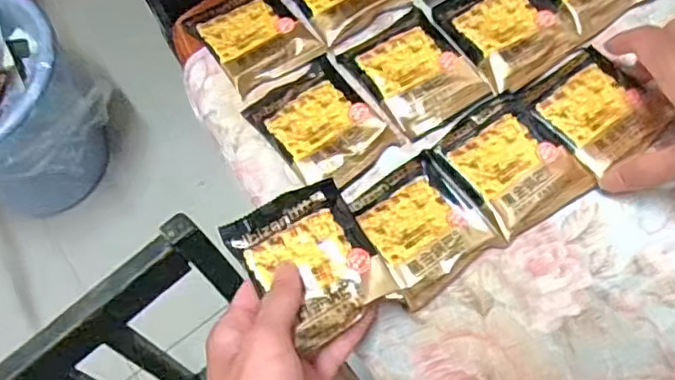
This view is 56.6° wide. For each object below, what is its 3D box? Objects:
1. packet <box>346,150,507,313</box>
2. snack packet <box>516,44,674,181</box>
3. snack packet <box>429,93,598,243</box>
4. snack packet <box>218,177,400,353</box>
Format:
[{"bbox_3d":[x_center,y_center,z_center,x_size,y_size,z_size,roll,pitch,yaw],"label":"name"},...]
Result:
[{"bbox_3d":[0.054,0.021,0.408,0.081,0.013,0.083,-35,68,-9],"label":"packet"},{"bbox_3d":[0.181,-0.057,0.438,0.078,0.011,0.080,-35,70,-12],"label":"snack packet"},{"bbox_3d":[0.117,-0.021,0.423,0.074,0.012,0.089,-33,68,-9],"label":"snack packet"},{"bbox_3d":[-0.015,0.040,0.371,0.070,0.016,0.085,-32,69,-11],"label":"snack packet"}]

